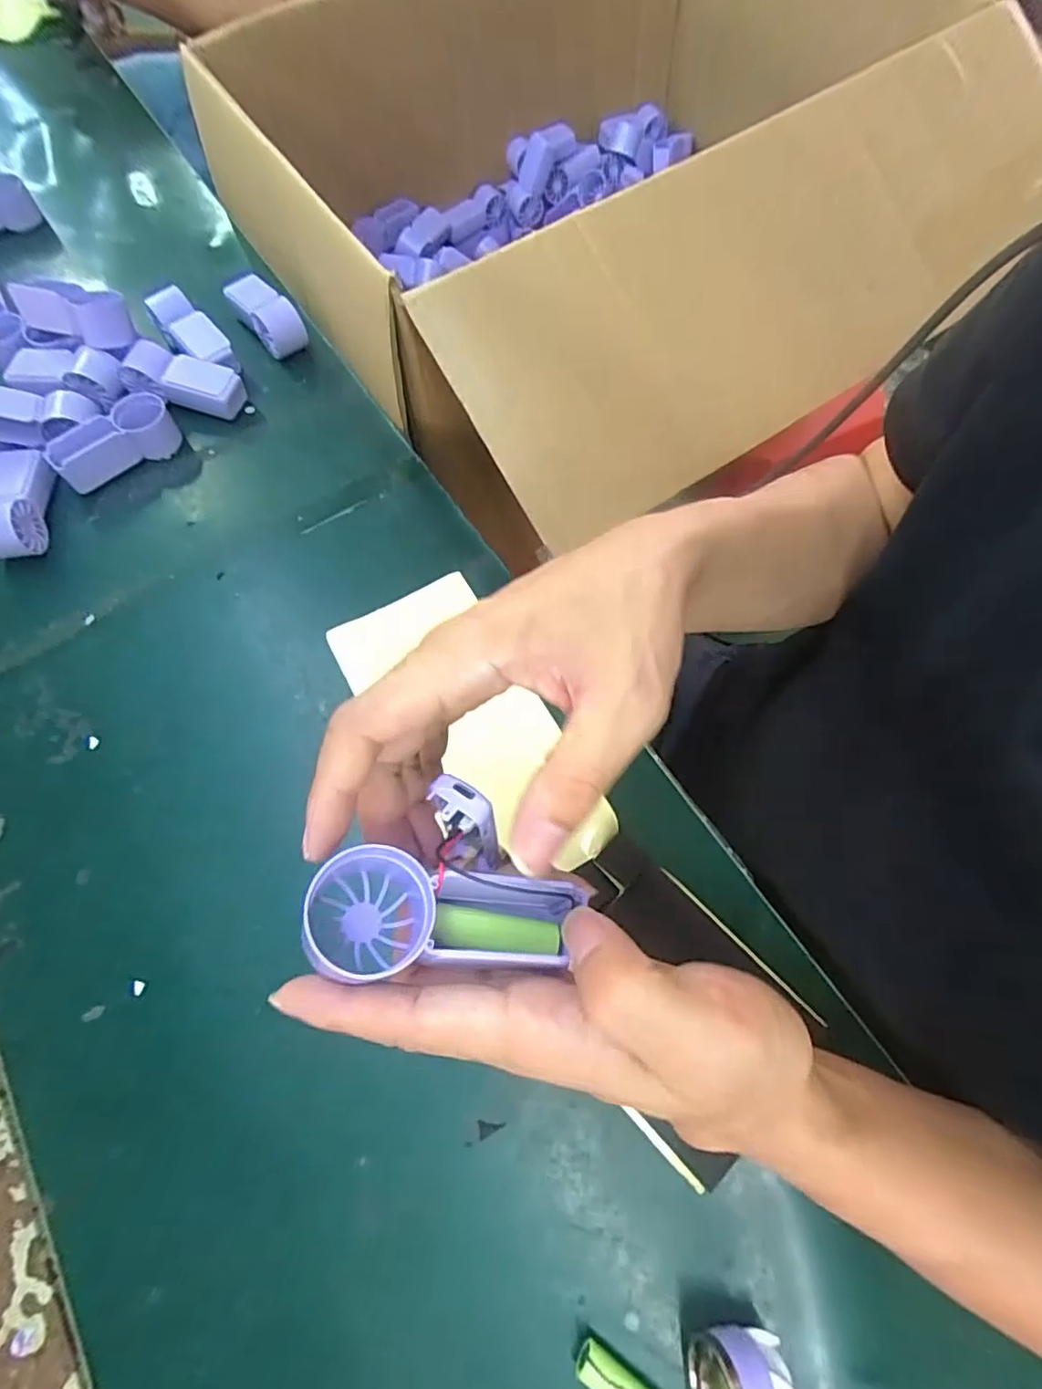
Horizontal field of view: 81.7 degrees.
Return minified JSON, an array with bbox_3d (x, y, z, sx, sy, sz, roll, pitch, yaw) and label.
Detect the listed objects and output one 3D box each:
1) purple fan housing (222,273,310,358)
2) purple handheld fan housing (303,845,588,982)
[{"bbox_3d":[-0.232,-0.345,0.542,0.038,0.030,0.104,-35,71,-14],"label":"purple fan housing"},{"bbox_3d":[-0.024,0.073,0.204,0.093,0.029,0.039,6,66,-8],"label":"purple handheld fan housing"}]

